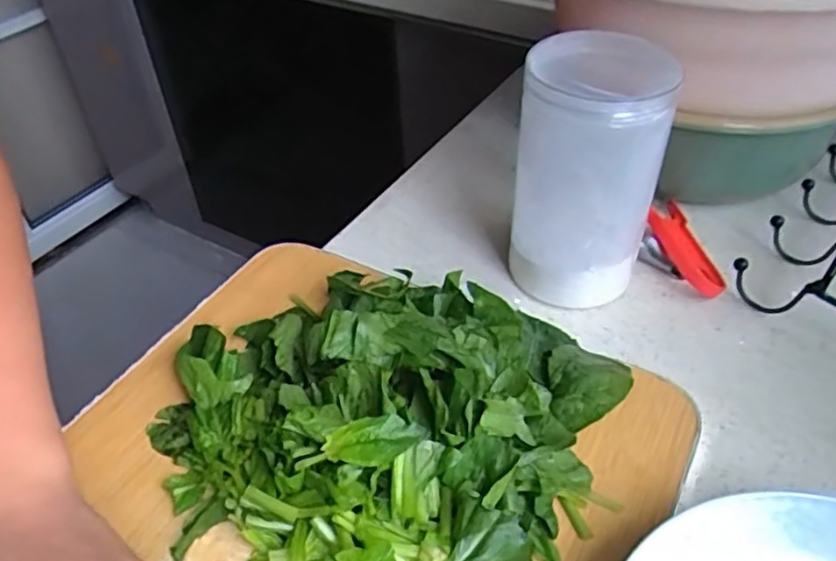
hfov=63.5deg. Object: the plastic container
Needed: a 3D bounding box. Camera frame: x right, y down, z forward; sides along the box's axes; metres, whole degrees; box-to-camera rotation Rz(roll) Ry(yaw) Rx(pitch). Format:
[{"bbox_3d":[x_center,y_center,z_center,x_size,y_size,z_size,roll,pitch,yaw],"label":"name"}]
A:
[{"bbox_3d":[0.102,-0.064,0.418,0.078,0.151,0.085,9,44,11],"label":"plastic container"}]

